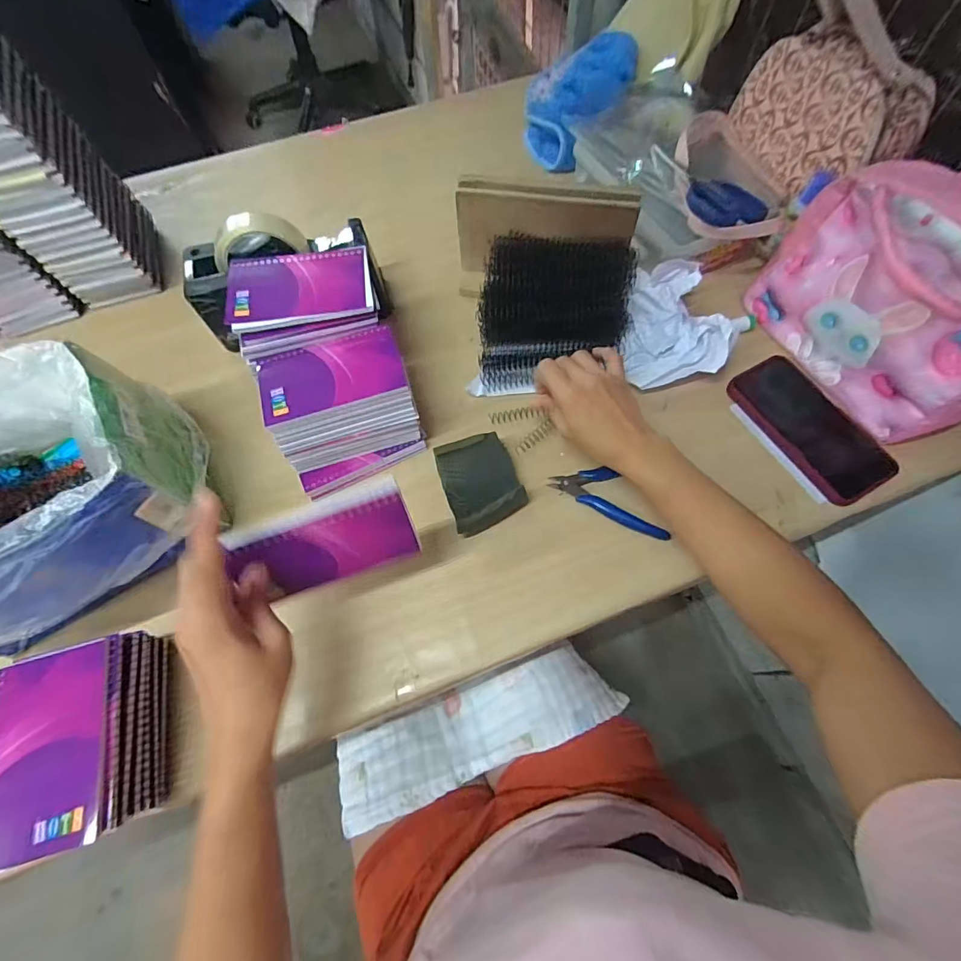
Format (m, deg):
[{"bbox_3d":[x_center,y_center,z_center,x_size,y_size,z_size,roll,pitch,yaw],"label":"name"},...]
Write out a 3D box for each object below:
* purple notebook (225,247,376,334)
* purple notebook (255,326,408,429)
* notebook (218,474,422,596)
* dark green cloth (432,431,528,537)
[{"bbox_3d":[-0.168,-0.180,0.429,0.130,0.010,0.072,-9,81,-3],"label":"purple notebook"},{"bbox_3d":[-0.137,-0.098,0.422,0.127,0.012,0.073,-17,68,-6],"label":"purple notebook"},{"bbox_3d":[-0.105,0.045,0.327,0.112,0.085,0.006,-19,48,-7],"label":"notebook"},{"bbox_3d":[0.001,0.002,0.449,0.072,0.031,0.087,-18,66,-6],"label":"dark green cloth"}]

